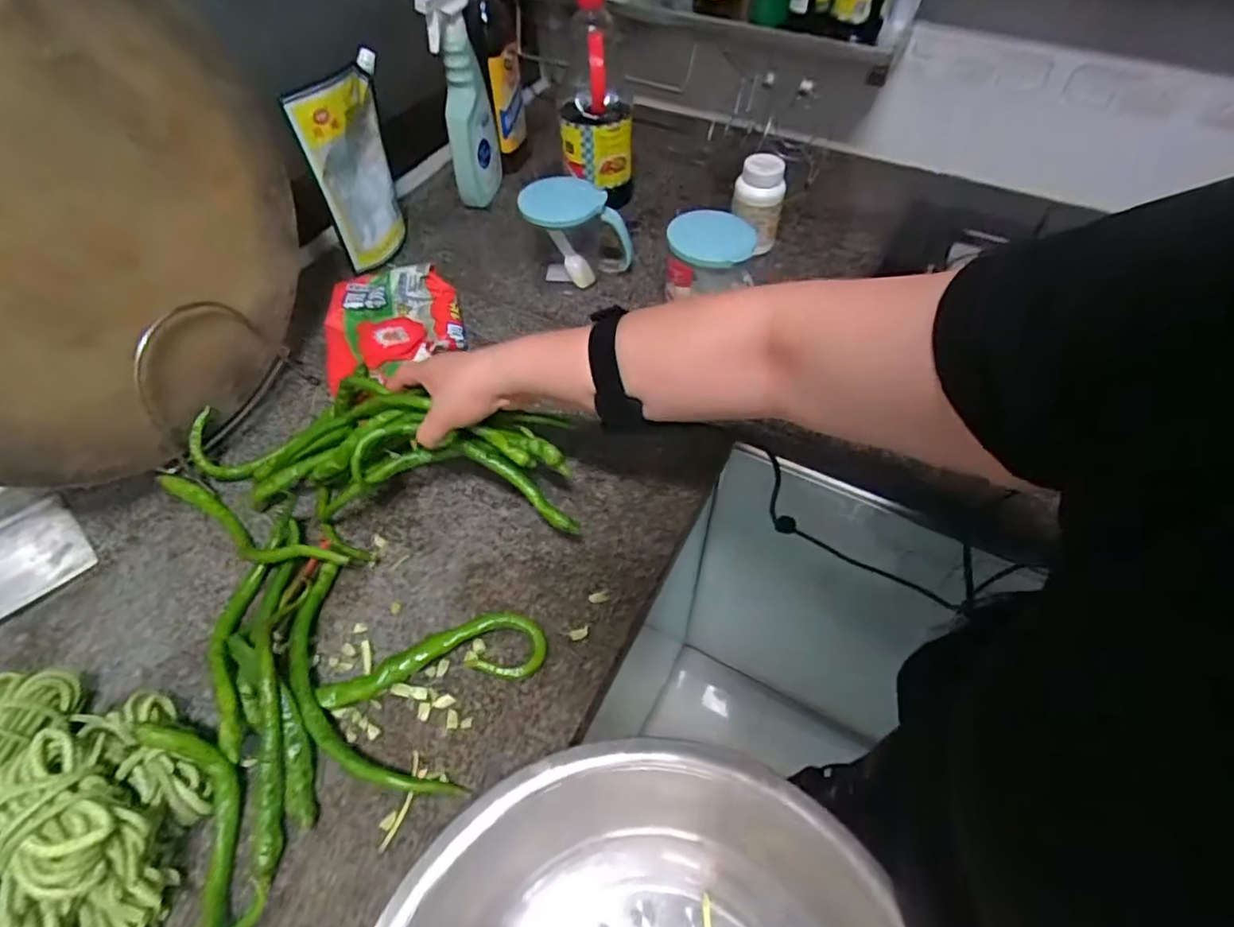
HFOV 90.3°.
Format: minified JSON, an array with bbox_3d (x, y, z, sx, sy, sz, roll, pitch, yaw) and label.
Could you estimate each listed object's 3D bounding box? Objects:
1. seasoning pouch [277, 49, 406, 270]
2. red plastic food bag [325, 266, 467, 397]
[{"bbox_3d":[-0.307,-0.352,0.732,0.038,0.194,0.136,7,53,6],"label":"seasoning pouch"},{"bbox_3d":[-0.255,-0.157,0.696,0.152,0.053,0.140,-11,54,-8],"label":"red plastic food bag"}]

